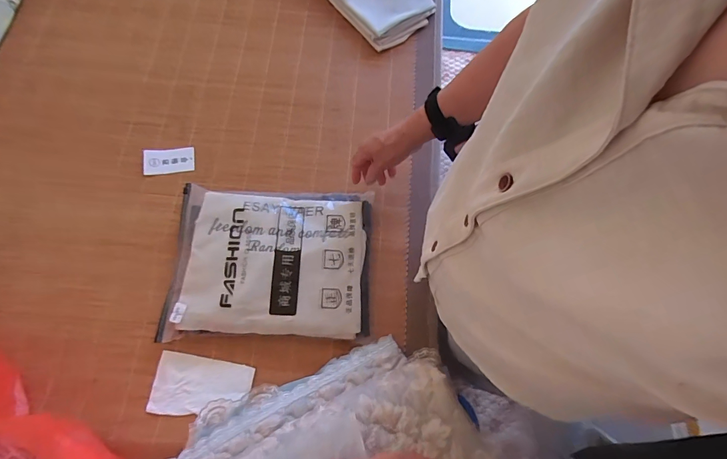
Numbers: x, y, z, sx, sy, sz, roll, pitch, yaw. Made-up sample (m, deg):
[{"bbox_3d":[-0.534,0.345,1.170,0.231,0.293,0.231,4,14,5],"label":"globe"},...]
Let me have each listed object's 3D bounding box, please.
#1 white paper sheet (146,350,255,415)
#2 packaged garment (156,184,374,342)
[{"bbox_3d":[-0.252,0.245,0.591,0.149,0.004,0.086,8,69,1],"label":"white paper sheet"},{"bbox_3d":[-0.161,0.049,0.641,0.337,0.051,0.250,0,69,-2],"label":"packaged garment"}]

